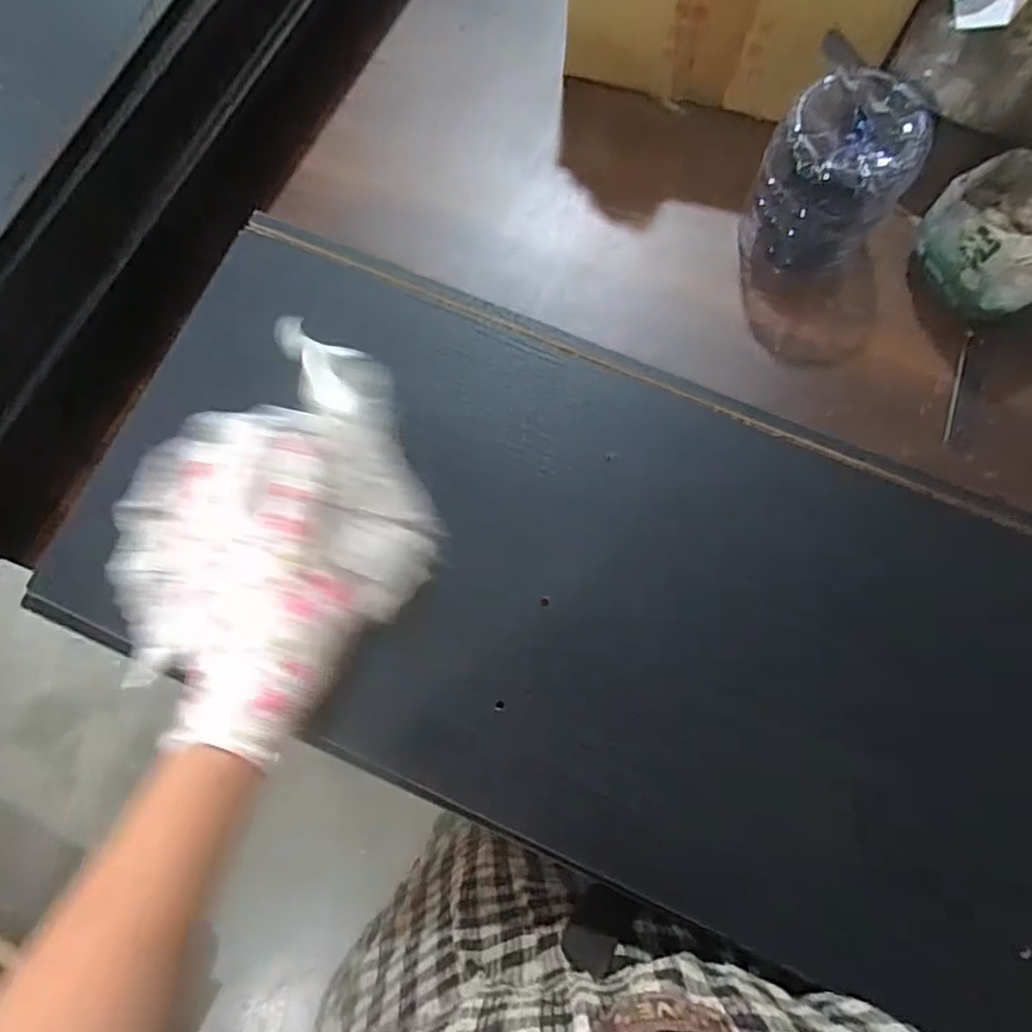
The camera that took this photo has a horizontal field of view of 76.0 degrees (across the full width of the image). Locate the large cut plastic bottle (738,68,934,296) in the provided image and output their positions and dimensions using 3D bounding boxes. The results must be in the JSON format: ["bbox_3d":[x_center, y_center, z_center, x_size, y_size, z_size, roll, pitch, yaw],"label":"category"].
[{"bbox_3d":[0.227,-0.242,0.495,0.105,0.113,0.111,35,80,7],"label":"large cut plastic bottle"}]

